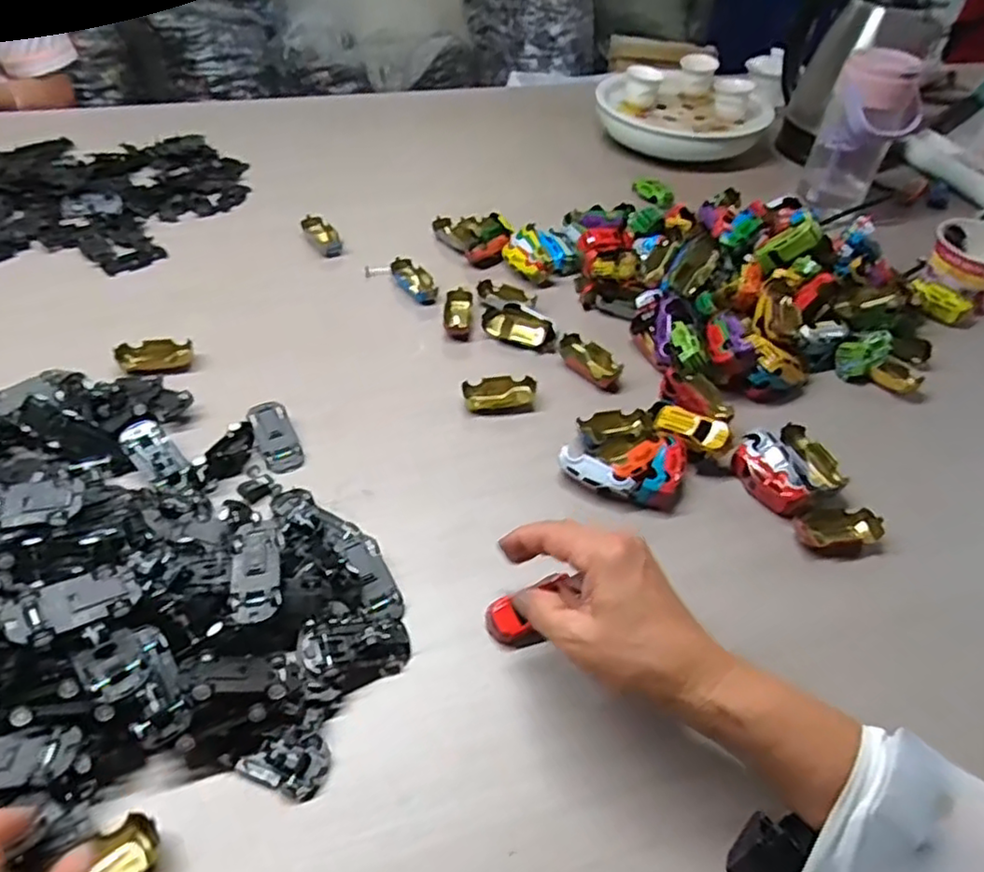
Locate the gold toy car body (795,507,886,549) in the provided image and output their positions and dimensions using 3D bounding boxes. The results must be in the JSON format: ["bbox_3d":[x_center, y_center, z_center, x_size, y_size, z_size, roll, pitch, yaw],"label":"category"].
[{"bbox_3d":[0.256,0.071,0.501,0.064,0.022,0.036,-4,46,-9],"label":"gold toy car body"}]

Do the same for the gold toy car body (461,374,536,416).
[{"bbox_3d":[0.006,-0.037,0.590,0.063,0.016,0.034,-2,46,-8],"label":"gold toy car body"}]

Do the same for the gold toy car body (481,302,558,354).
[{"bbox_3d":[0.027,-0.105,0.649,0.078,0.028,0.026,28,49,20],"label":"gold toy car body"}]

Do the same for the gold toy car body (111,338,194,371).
[{"bbox_3d":[-0.301,-0.070,0.599,0.061,0.015,0.028,-5,46,-10],"label":"gold toy car body"}]

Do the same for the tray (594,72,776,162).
[{"bbox_3d":[0.270,-0.467,0.966,0.234,0.078,0.140,29,50,21],"label":"tray"}]

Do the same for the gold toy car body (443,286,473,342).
[{"bbox_3d":[-0.034,-0.122,0.668,0.027,0.019,0.059,4,45,-2],"label":"gold toy car body"}]

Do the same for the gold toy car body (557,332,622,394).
[{"bbox_3d":[0.092,-0.068,0.627,0.034,0.019,0.069,-21,51,-24],"label":"gold toy car body"}]

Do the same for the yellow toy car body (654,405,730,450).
[{"bbox_3d":[0.161,-0.009,0.544,0.063,0.017,0.025,24,47,37],"label":"yellow toy car body"}]

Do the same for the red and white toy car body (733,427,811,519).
[{"bbox_3d":[0.218,0.031,0.528,0.033,0.038,0.069,-23,52,-25],"label":"red and white toy car body"}]

